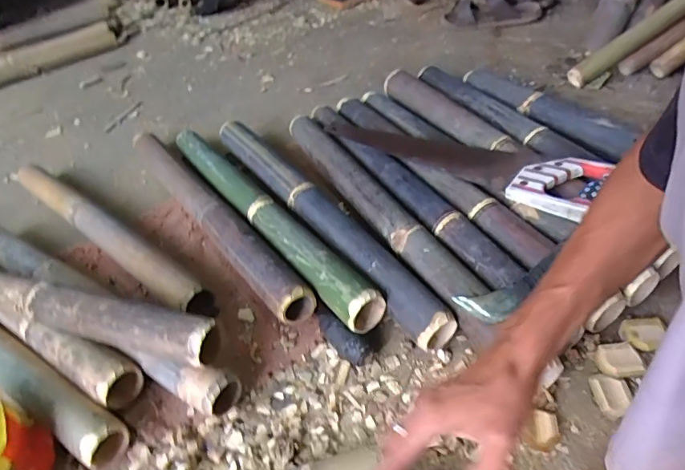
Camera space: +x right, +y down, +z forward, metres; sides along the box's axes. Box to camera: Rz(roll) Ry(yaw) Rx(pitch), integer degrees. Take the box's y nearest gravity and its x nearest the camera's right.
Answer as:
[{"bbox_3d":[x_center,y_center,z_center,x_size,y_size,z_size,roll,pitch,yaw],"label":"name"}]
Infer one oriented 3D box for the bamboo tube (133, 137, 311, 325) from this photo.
[{"bbox_3d":[-0.247,-0.055,0.807,0.068,0.065,0.633,-32,48,-21],"label":"bamboo tube"}]

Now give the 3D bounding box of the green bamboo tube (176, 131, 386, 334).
[{"bbox_3d":[-0.160,-0.059,0.777,0.055,0.047,0.641,-32,48,-21],"label":"green bamboo tube"}]

